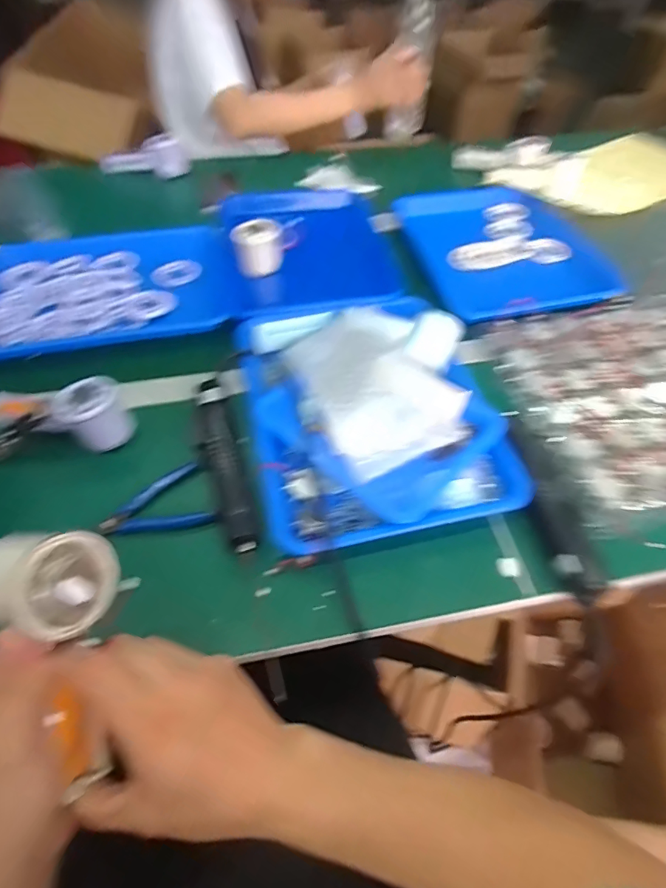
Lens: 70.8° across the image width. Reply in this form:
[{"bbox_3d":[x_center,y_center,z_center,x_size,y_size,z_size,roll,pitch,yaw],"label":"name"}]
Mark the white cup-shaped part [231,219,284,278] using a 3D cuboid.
[{"bbox_3d":[-0.110,-0.288,0.697,0.068,0.057,0.080,-14,54,-14],"label":"white cup-shaped part"}]

